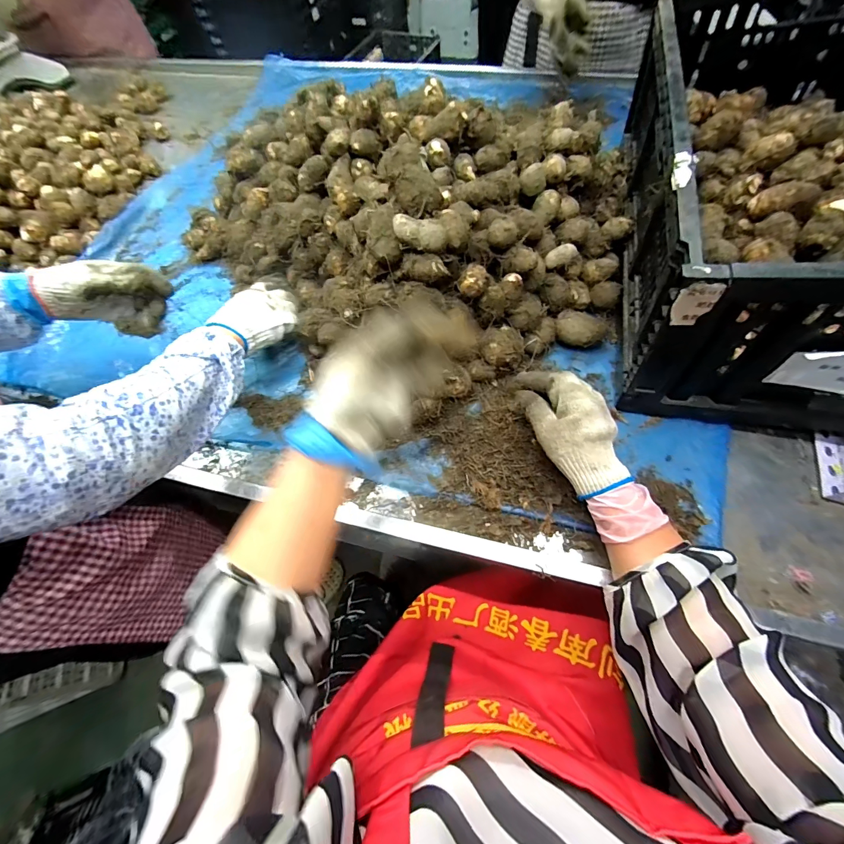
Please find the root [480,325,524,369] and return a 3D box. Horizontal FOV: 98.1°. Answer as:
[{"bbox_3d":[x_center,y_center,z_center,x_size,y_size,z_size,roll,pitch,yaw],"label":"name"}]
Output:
[{"bbox_3d":[0.111,-0.102,0.499,0.062,0.042,0.051,-42,69,-16],"label":"root"}]

